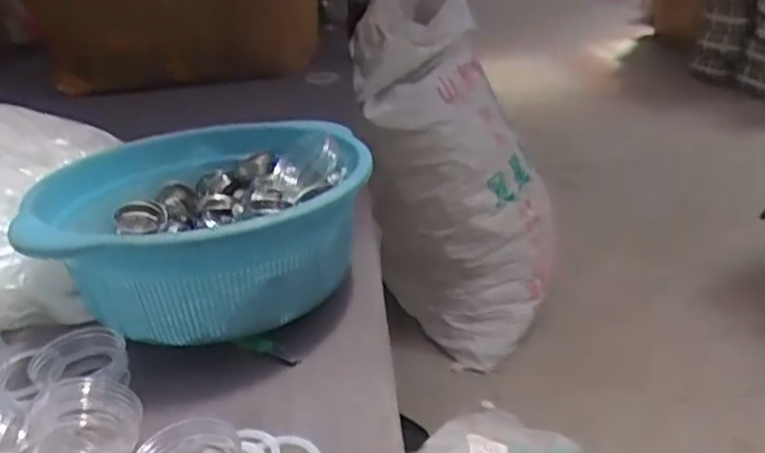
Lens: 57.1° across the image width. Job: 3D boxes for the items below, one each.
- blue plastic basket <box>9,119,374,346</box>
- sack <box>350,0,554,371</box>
[{"bbox_3d":[-0.148,0.005,0.629,0.273,0.131,0.271,-5,28,3],"label":"blue plastic basket"},{"bbox_3d":[0.164,-0.089,1.563,0.374,0.757,0.326,5,30,21],"label":"sack"}]

